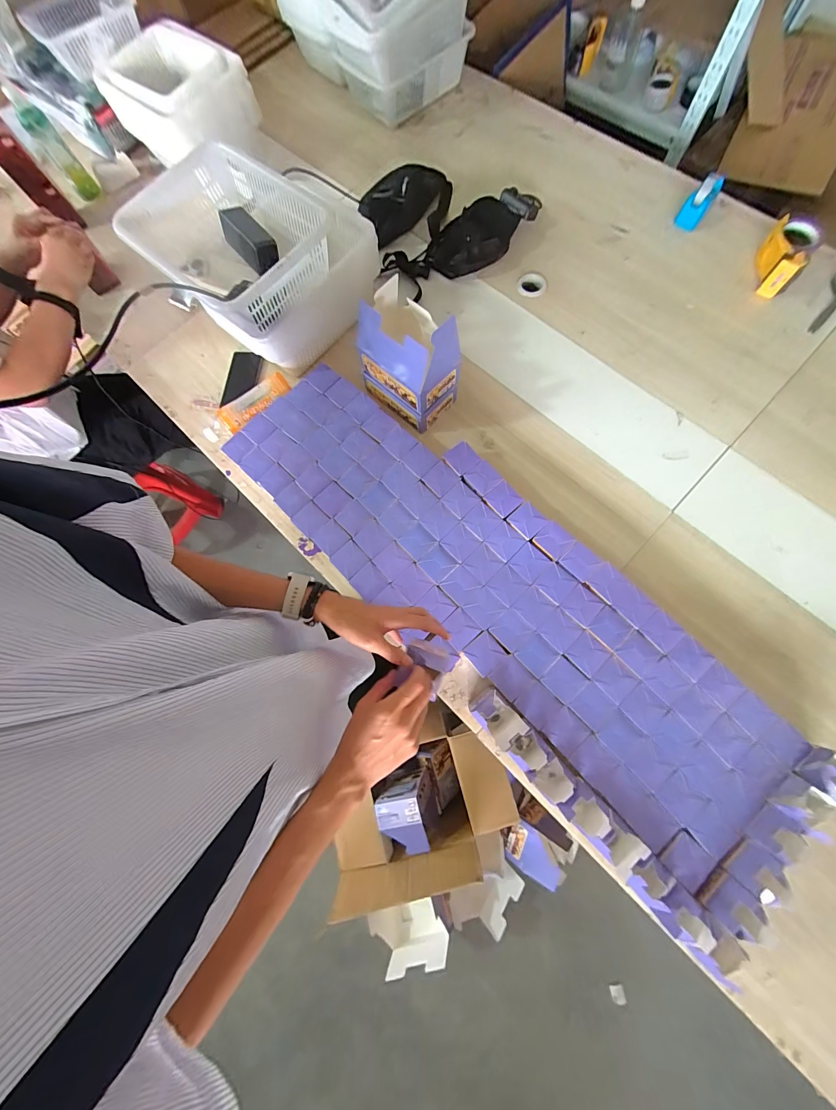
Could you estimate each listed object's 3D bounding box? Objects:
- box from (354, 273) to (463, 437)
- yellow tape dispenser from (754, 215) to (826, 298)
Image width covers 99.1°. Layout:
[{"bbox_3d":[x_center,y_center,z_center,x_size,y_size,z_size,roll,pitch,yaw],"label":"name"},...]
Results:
[{"bbox_3d":[-0.023,-0.392,0.731,0.187,0.190,0.119,40,82,12],"label":"box"},{"bbox_3d":[0.848,-0.693,0.821,0.101,0.070,0.183,27,79,10],"label":"yellow tape dispenser"}]

